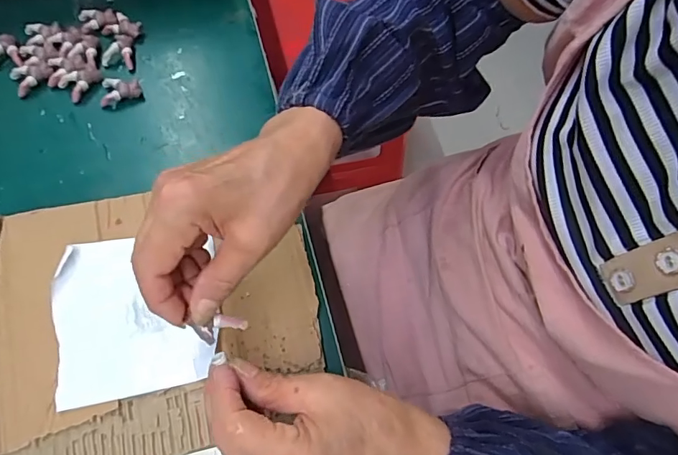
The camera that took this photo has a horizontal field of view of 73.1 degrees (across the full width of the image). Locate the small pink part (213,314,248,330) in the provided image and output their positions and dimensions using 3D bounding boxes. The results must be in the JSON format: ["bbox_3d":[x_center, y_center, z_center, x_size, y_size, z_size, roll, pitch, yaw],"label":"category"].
[{"bbox_3d":[-0.064,0.057,0.274,0.020,0.004,0.007,6,65,8],"label":"small pink part"}]

